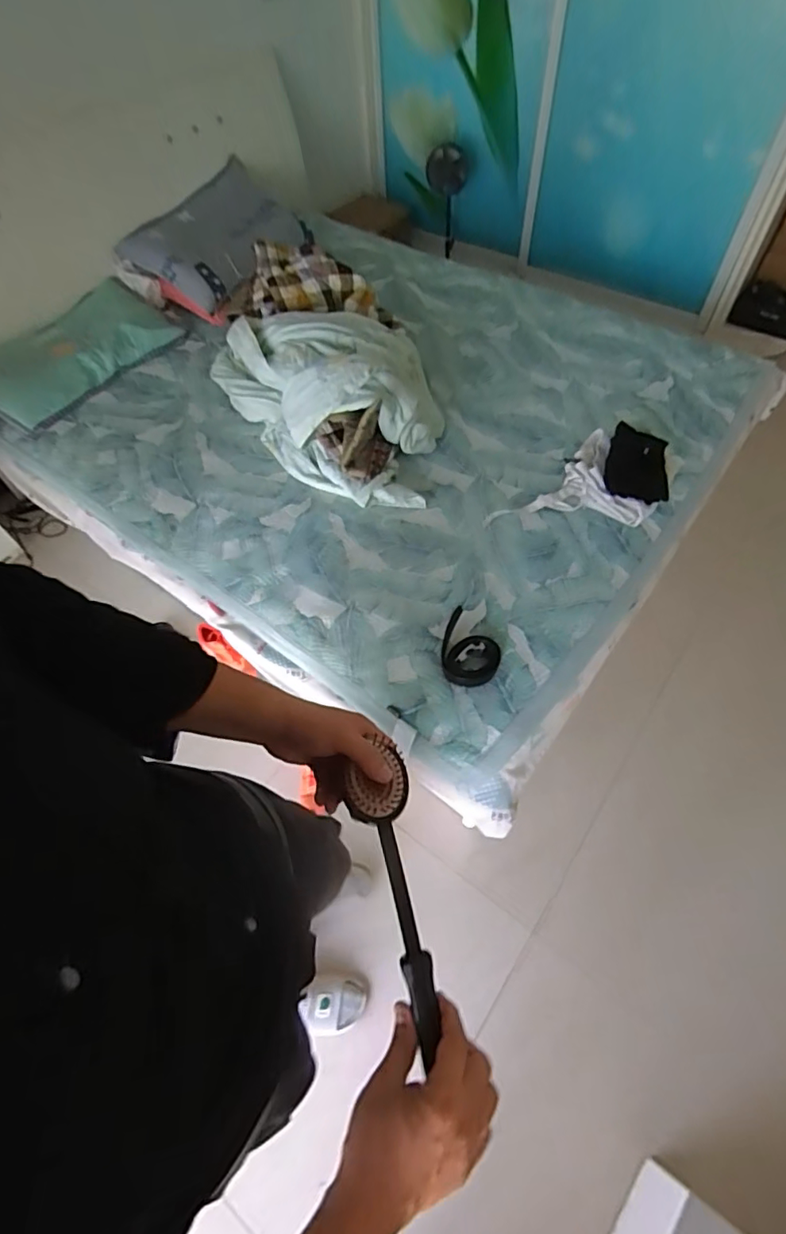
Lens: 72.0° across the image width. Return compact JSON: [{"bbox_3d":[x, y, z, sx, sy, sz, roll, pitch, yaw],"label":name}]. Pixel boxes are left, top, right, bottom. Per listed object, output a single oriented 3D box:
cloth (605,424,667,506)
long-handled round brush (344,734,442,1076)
[{"bbox_3d":[0.683,-0.424,1.500,0.166,0.032,0.241,15,59,12],"label":"cloth"},{"bbox_3d":[0.005,0.268,0.525,0.064,0.023,0.263,-11,69,-4],"label":"long-handled round brush"}]

